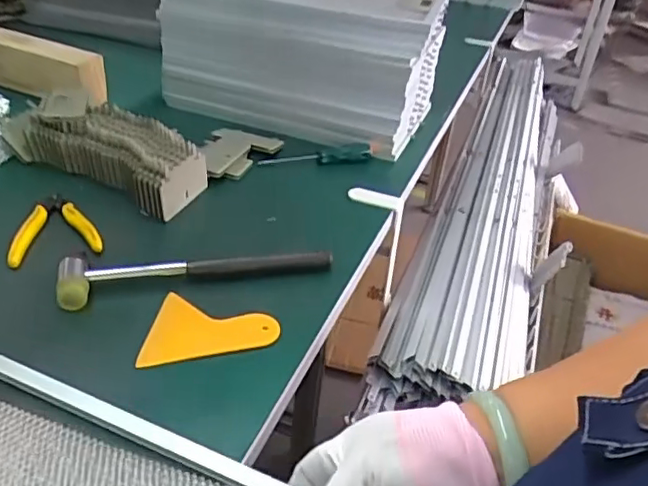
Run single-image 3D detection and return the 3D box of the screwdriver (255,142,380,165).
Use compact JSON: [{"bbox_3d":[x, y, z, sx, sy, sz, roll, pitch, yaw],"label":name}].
[{"bbox_3d":[-0.006,-0.110,0.743,0.152,0.018,0.017,-7,37,-17],"label":"screwdriver"}]

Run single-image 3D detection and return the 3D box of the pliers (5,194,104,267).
[{"bbox_3d":[-0.266,-0.019,0.582,0.078,0.017,0.105,-14,39,-25],"label":"pliers"}]

